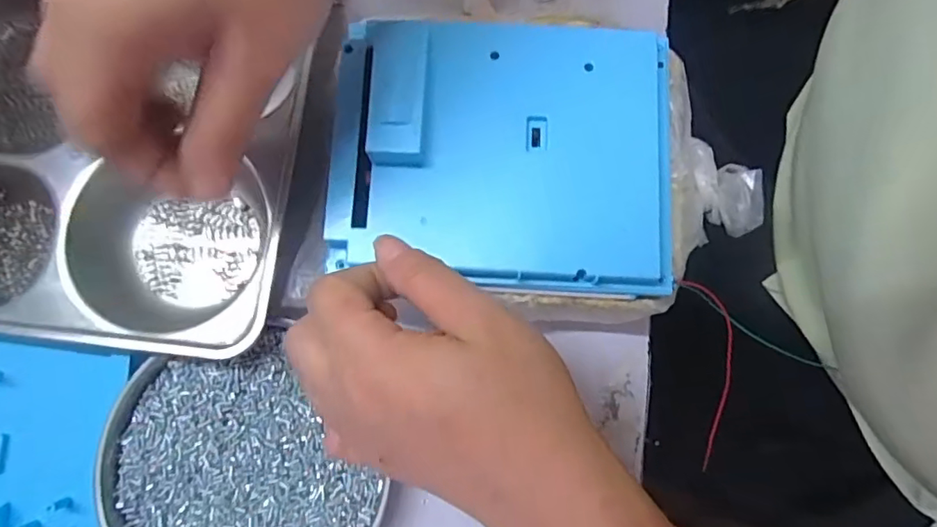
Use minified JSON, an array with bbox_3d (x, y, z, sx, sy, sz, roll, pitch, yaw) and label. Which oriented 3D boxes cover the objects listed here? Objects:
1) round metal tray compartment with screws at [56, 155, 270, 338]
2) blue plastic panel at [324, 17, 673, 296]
[{"bbox_3d":[-0.154,-0.007,0.280,0.087,0.033,0.085,-2,79,-2],"label":"round metal tray compartment with screws"},{"bbox_3d":[0.016,-0.055,0.251,0.154,0.021,0.124,4,79,-1],"label":"blue plastic panel"}]

